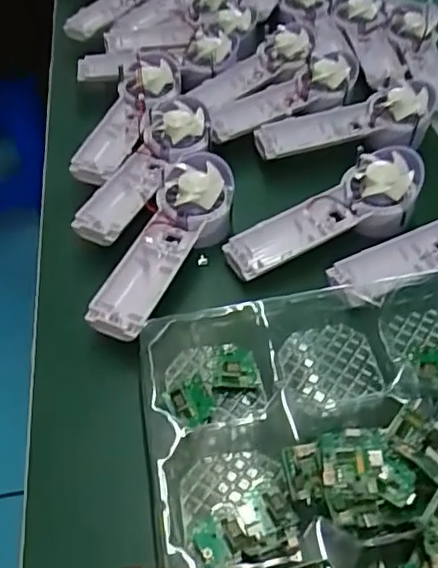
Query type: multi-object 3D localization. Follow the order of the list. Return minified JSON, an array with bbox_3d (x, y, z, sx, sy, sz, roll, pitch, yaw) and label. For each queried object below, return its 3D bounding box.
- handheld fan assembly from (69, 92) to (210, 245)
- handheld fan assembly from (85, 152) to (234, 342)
[{"bbox_3d":[-0.063,-0.105,0.506,0.063,0.028,0.182,17,51,13],"label":"handheld fan assembly"},{"bbox_3d":[-0.038,-0.035,0.449,0.066,0.036,0.181,16,51,12],"label":"handheld fan assembly"}]

